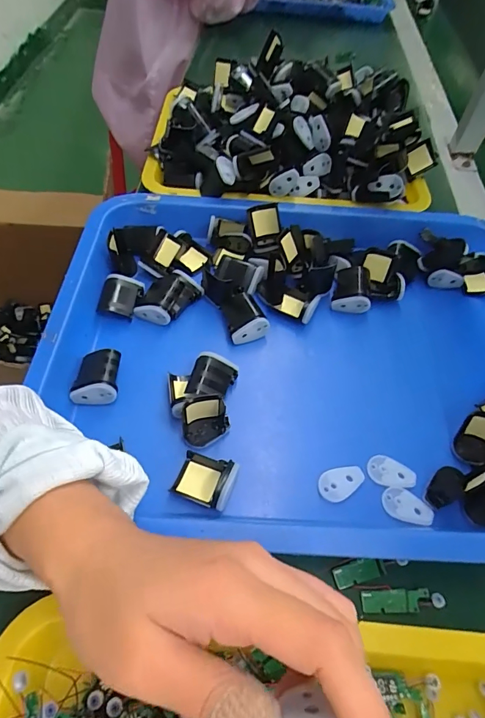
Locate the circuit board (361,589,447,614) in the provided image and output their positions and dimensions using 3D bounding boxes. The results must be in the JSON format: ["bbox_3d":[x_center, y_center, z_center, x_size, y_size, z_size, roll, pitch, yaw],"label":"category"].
[{"bbox_3d":[0.103,0.154,0.261,0.053,0.004,0.013,-1,56,-4],"label":"circuit board"}]

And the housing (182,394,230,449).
[{"bbox_3d":[-0.027,0.046,0.302,0.034,0.033,0.025,-4,56,-6],"label":"housing"}]

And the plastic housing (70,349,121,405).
[{"bbox_3d":[-0.116,0.013,0.328,0.034,0.021,0.040,1,56,-3],"label":"plastic housing"}]

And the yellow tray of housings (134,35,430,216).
[{"bbox_3d":[0.055,-0.278,0.484,0.329,0.094,0.231,2,56,-2],"label":"yellow tray of housings"}]

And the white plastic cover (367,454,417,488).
[{"bbox_3d":[0.112,0.085,0.305,0.035,0.004,0.022,12,56,5],"label":"white plastic cover"}]

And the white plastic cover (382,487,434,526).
[{"bbox_3d":[0.118,0.105,0.290,0.035,0.004,0.021,23,58,12],"label":"white plastic cover"}]

